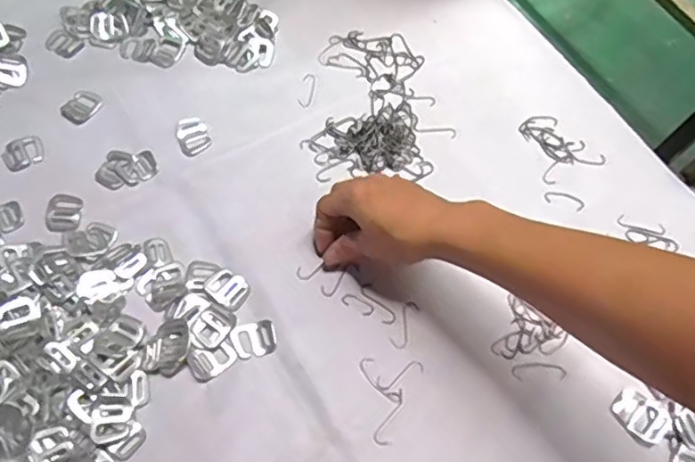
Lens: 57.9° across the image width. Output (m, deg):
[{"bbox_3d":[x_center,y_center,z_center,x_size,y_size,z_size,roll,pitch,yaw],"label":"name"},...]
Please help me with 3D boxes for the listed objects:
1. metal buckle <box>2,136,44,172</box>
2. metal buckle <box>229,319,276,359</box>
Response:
[{"bbox_3d":[-0.278,-0.068,0.538,0.032,0.004,0.032,-24,67,-14],"label":"metal buckle"},{"bbox_3d":[-0.070,0.081,0.472,0.033,0.004,0.025,-13,65,-9],"label":"metal buckle"}]

